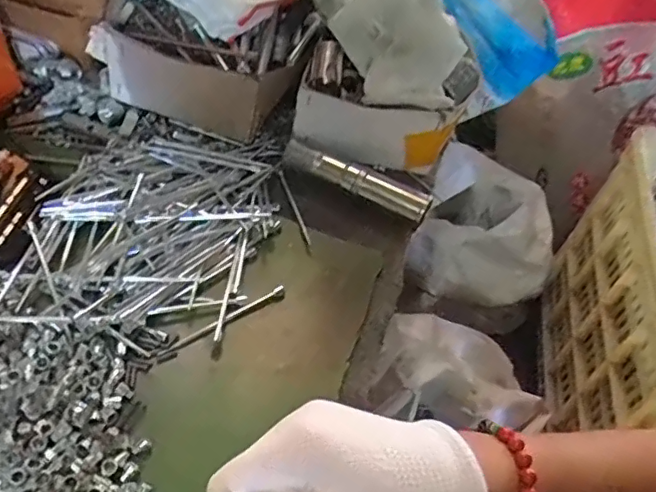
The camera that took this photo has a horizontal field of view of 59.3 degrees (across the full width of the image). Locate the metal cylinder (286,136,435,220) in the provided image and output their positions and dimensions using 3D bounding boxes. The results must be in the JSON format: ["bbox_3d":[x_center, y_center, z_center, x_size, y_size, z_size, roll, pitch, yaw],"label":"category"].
[{"bbox_3d":[0.021,-0.051,0.454,0.122,0.024,0.017,27,50,10],"label":"metal cylinder"}]

